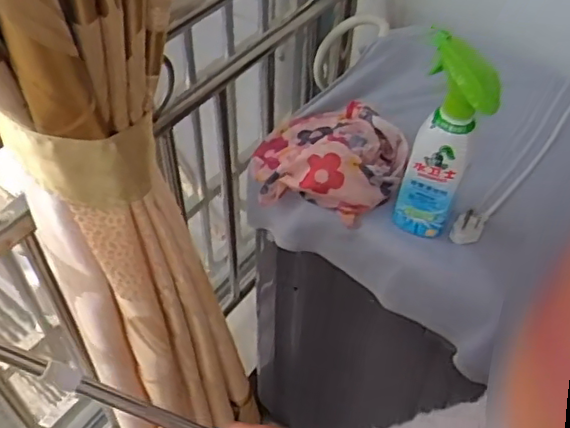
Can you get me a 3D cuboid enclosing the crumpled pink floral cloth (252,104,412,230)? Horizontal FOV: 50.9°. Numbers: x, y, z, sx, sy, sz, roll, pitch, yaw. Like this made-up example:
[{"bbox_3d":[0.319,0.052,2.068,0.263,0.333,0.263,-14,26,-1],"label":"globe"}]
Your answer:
[{"bbox_3d":[0.056,-0.078,0.768,0.189,0.083,0.151,20,51,16],"label":"crumpled pink floral cloth"}]

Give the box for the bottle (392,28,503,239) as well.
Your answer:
[{"bbox_3d":[0.172,-0.072,0.645,0.078,0.230,0.070,16,50,12],"label":"bottle"}]

